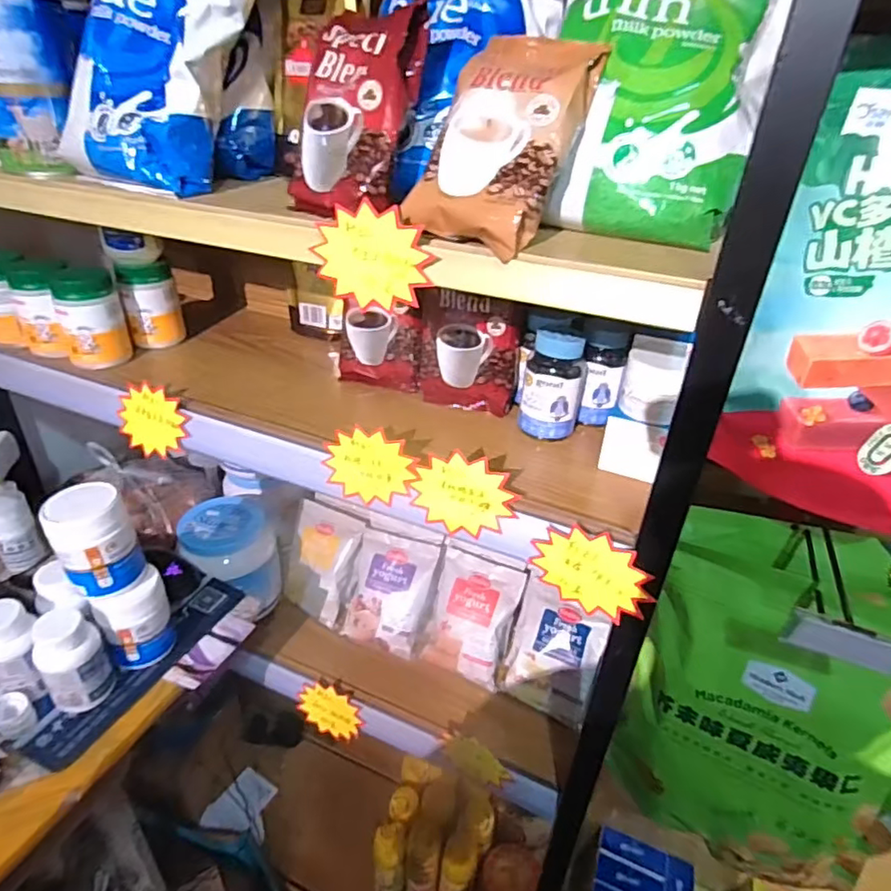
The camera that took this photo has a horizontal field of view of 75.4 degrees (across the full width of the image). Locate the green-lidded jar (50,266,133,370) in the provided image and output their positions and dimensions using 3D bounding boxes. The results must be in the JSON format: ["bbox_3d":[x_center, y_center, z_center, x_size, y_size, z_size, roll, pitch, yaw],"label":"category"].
[{"bbox_3d":[-0.429,-0.156,0.699,0.068,0.108,0.064,-16,37,-28],"label":"green-lidded jar"}]

